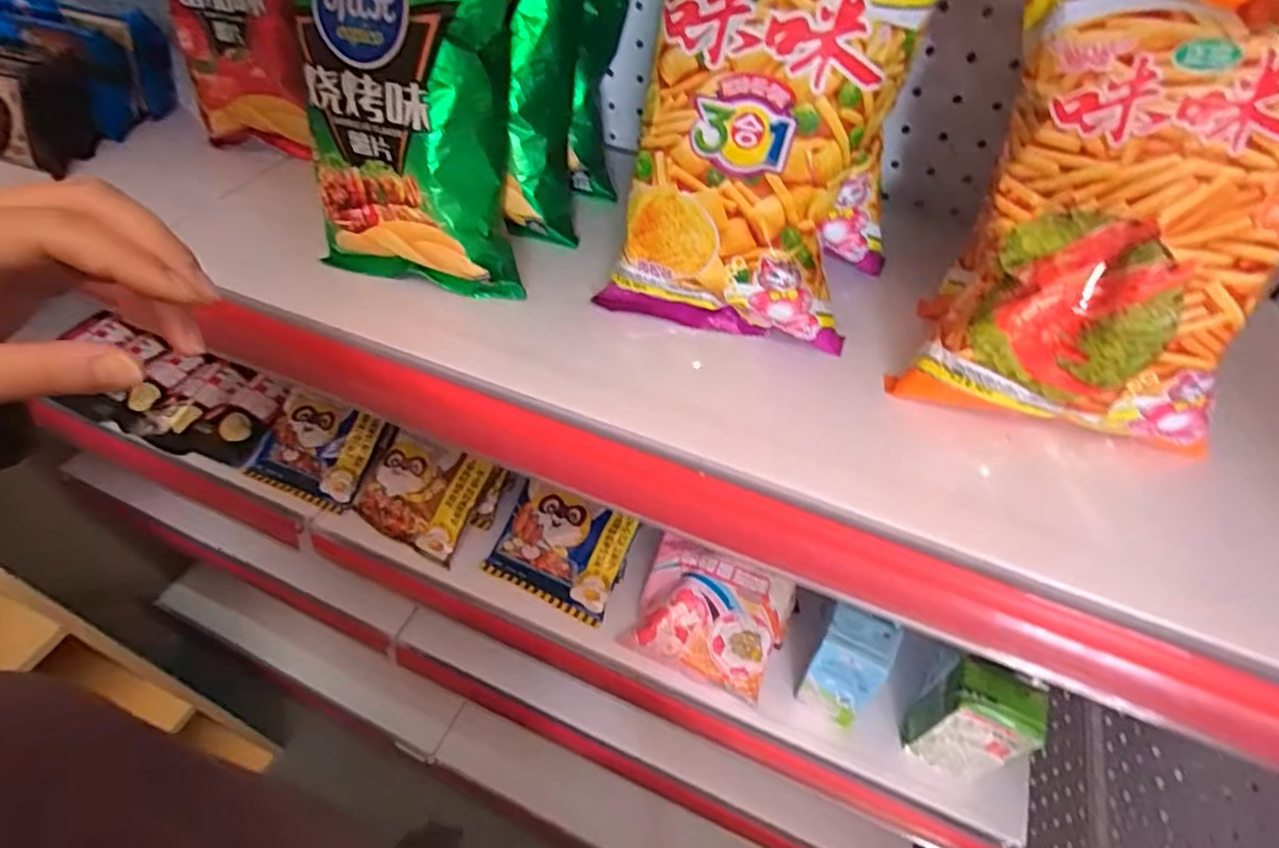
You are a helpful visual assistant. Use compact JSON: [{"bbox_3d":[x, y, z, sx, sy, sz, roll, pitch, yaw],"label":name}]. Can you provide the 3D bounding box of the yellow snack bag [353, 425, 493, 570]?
[{"bbox_3d":[-0.221,0.070,0.660,0.113,0.022,0.103,20,77,5],"label":"yellow snack bag"}]

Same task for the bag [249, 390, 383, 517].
[{"bbox_3d":[-0.347,0.026,0.709,0.126,0.023,0.105,20,79,8],"label":"bag"}]

